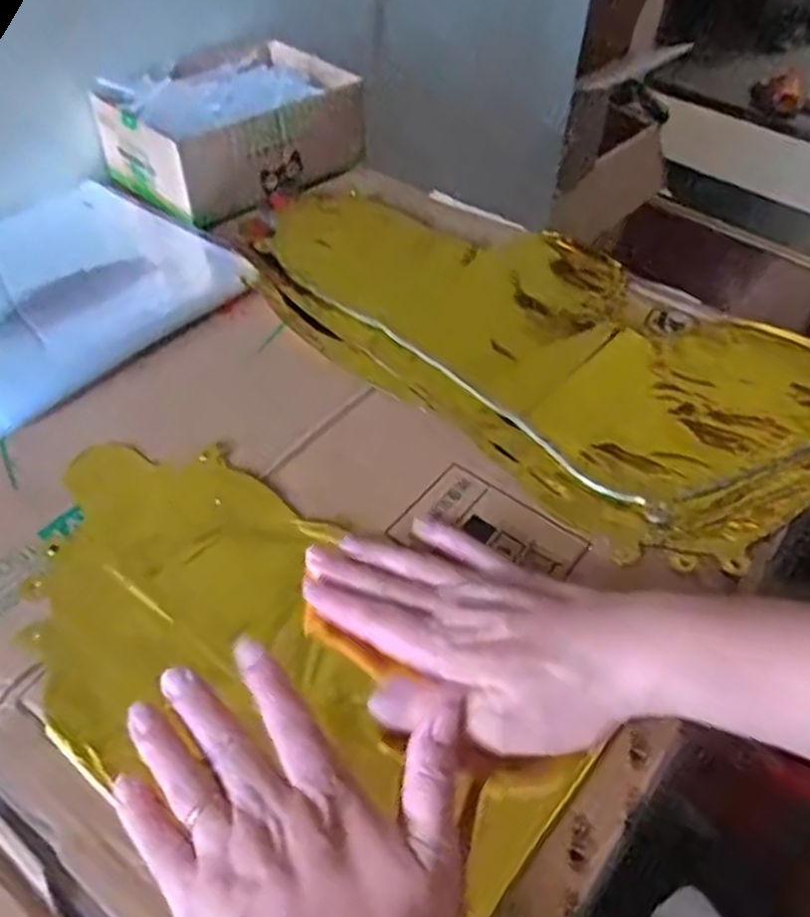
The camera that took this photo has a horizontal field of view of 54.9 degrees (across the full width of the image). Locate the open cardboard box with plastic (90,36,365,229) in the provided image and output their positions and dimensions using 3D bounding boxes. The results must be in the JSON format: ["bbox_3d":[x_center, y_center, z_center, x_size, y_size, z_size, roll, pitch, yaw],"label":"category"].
[{"bbox_3d":[-0.133,-0.267,0.630,0.145,0.067,0.183,36,56,27],"label":"open cardboard box with plastic"}]

